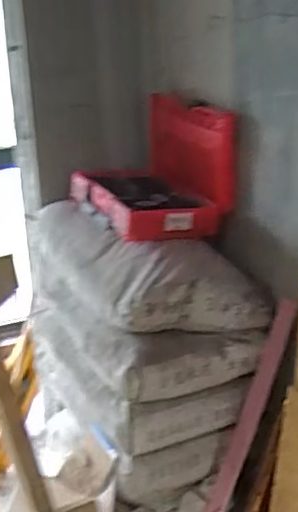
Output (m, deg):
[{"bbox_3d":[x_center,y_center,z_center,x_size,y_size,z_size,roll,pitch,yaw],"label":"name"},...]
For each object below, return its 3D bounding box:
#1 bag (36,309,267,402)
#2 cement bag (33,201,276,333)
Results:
[{"bbox_3d":[-0.026,0.175,1.495,0.344,0.151,0.545,-11,17,-27],"label":"bag"},{"bbox_3d":[-0.034,0.007,1.542,0.370,0.205,0.690,-11,17,-27],"label":"cement bag"}]

